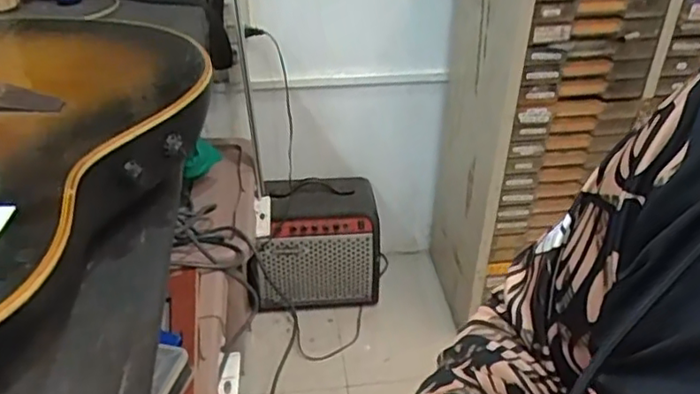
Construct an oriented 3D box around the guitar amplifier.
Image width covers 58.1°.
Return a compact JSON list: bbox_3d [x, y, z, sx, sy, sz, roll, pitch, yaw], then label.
[{"bbox_3d":[-0.088,0.133,1.527,0.312,0.285,0.230,-7,35,-11],"label":"guitar amplifier"}]

